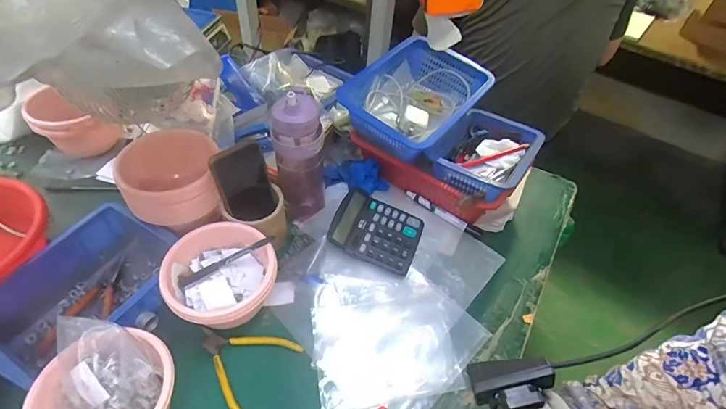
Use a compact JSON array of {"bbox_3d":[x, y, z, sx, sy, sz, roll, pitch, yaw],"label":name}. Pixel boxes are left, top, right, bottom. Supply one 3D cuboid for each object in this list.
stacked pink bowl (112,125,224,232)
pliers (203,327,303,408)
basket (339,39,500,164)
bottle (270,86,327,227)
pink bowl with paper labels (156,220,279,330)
[{"bbox_3d":[-0.300,-0.035,0.659,0.121,0.116,0.124,3,48,-3],"label":"stacked pink bowl"},{"bbox_3d":[-0.178,0.221,0.579,0.137,0.007,0.119,24,51,15],"label":"pliers"},{"bbox_3d":[0.095,-0.195,0.767,0.199,0.091,0.264,31,53,20],"label":"basket"},{"bbox_3d":[-0.107,-0.075,0.678,0.085,0.242,0.067,-6,49,-11],"label":"bottle"},{"bbox_3d":[-0.212,0.111,0.601,0.142,0.092,0.148,3,48,-3],"label":"pink bowl with paper labels"}]

